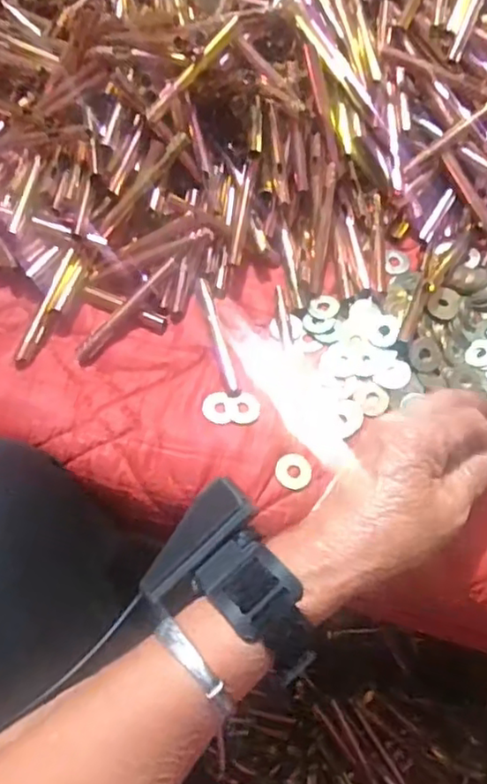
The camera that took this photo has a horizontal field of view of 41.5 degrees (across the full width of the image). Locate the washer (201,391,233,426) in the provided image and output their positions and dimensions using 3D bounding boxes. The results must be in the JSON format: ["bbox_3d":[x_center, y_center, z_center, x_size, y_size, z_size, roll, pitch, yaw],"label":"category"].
[{"bbox_3d":[-0.016,0.010,0.410,0.019,0.004,0.023,-11,64,-9],"label":"washer"}]

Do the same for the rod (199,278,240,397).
[{"bbox_3d":[-0.017,-0.037,0.433,0.008,0.006,0.089,-13,66,-7],"label":"rod"}]

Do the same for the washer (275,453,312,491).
[{"bbox_3d":[0.031,0.048,0.393,0.022,0.004,0.023,0,65,-1],"label":"washer"}]

